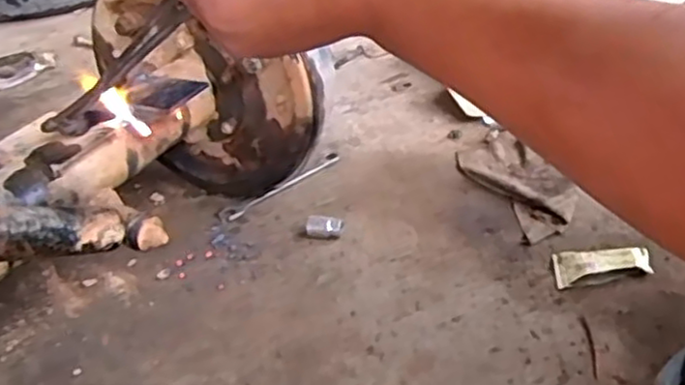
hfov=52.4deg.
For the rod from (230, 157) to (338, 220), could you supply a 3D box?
[{"bbox_3d":[-0.076,-0.009,0.917,0.188,0.005,0.020,-31,42,-33],"label":"rod"}]

